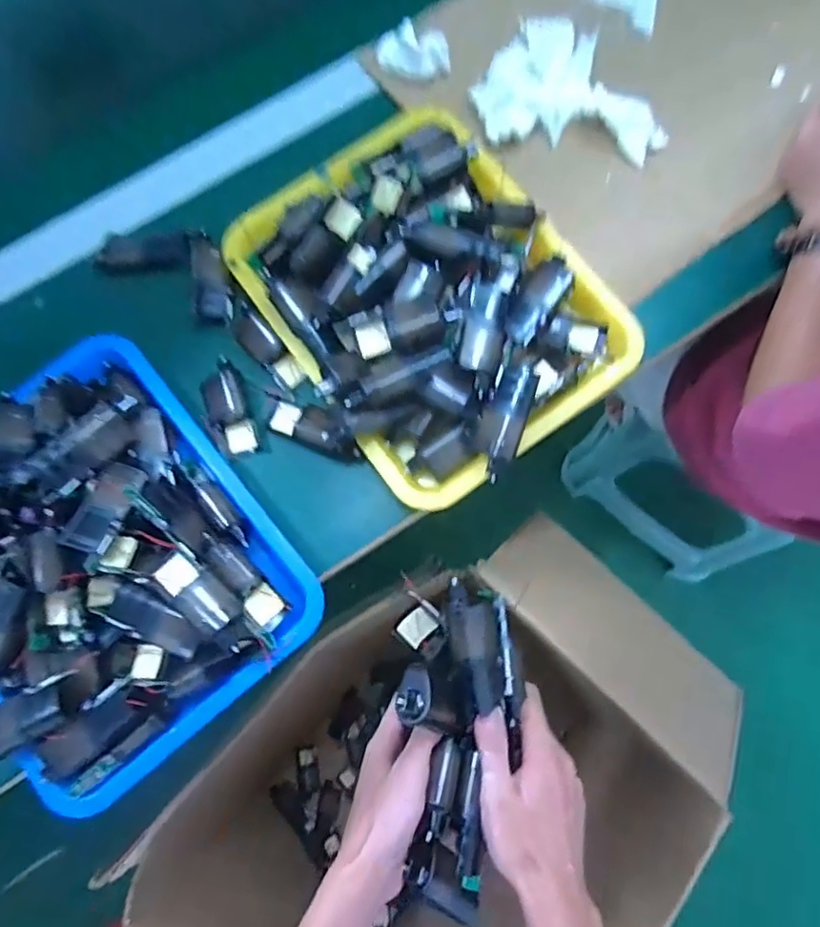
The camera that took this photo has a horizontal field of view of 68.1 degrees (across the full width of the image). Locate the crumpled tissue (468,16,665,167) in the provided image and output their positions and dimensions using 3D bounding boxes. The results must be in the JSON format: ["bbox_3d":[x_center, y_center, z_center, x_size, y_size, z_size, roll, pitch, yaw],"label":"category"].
[{"bbox_3d":[0.163,-0.364,0.597,0.185,0.033,0.126,16,78,5],"label":"crumpled tissue"}]

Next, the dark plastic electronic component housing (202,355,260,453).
[{"bbox_3d":[-0.166,-0.052,0.553,0.037,0.022,0.089,-15,77,-2],"label":"dark plastic electronic component housing"}]

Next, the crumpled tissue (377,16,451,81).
[{"bbox_3d":[0.000,-0.414,0.608,0.073,0.029,0.044,27,79,7],"label":"crumpled tissue"}]

